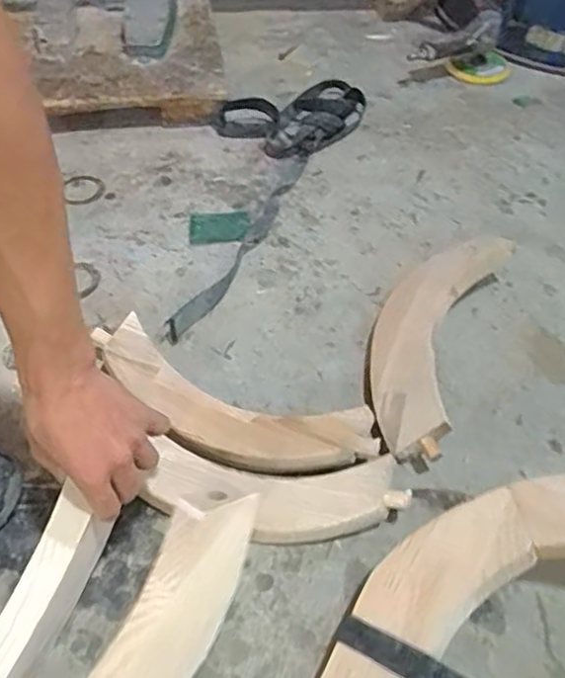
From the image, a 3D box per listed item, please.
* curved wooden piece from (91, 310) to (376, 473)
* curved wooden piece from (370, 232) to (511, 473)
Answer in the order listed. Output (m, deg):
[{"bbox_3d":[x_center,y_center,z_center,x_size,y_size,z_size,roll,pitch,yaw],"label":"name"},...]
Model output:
[{"bbox_3d":[-0.063,0.073,0.645,0.322,0.051,0.110,21,55,15],"label":"curved wooden piece"},{"bbox_3d":[0.166,-0.014,0.704,0.116,0.068,0.326,20,55,14],"label":"curved wooden piece"}]

